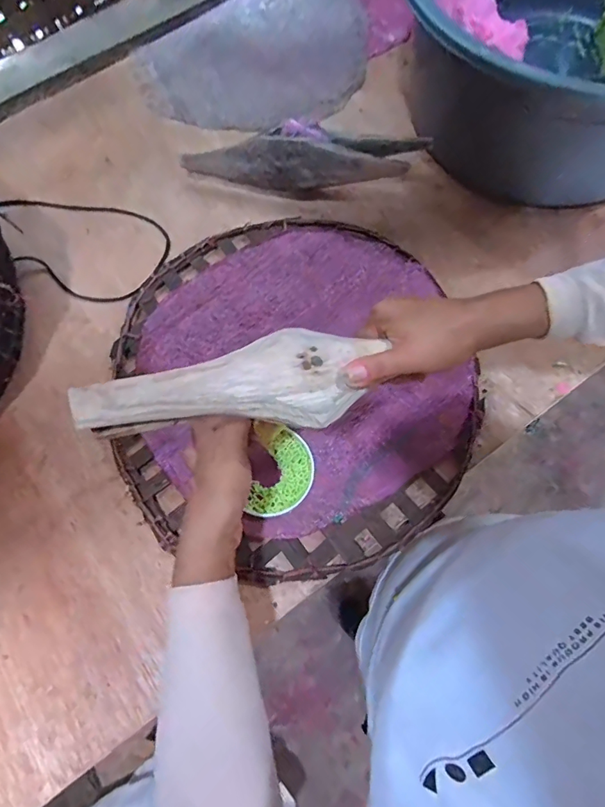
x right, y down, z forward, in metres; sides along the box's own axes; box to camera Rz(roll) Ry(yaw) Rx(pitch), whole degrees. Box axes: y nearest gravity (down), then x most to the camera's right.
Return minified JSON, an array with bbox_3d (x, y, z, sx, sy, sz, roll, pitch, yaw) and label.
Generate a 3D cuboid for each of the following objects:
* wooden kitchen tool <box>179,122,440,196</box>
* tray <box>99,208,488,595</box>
[{"bbox_3d":[-0.005,-0.278,0.526,0.267,0.071,0.058,9,71,6],"label":"wooden kitchen tool"},{"bbox_3d":[-0.015,-0.026,0.469,0.370,0.016,0.381,-1,71,2],"label":"tray"}]

